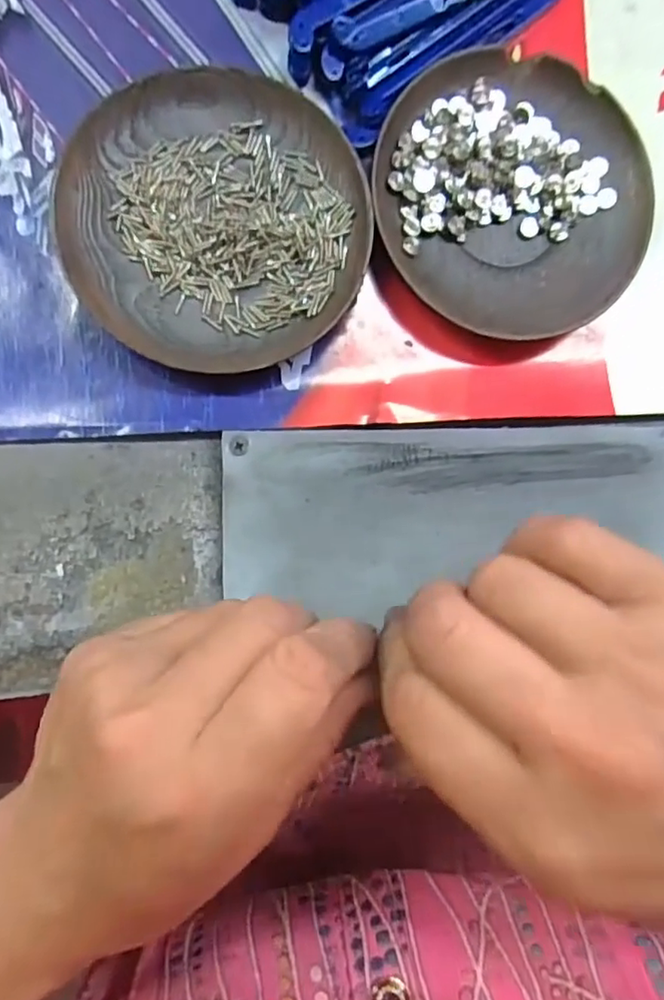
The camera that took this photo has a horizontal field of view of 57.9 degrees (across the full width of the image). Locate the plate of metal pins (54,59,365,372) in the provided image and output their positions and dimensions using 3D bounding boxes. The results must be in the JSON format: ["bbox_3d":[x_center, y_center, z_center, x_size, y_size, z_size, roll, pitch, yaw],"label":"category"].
[{"bbox_3d":[-0.044,-0.109,0.236,0.112,0.015,0.111,0,89,-6],"label":"plate of metal pins"}]

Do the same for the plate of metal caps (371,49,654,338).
[{"bbox_3d":[0.074,-0.124,0.248,0.111,0.014,0.110,0,89,-6],"label":"plate of metal caps"}]

